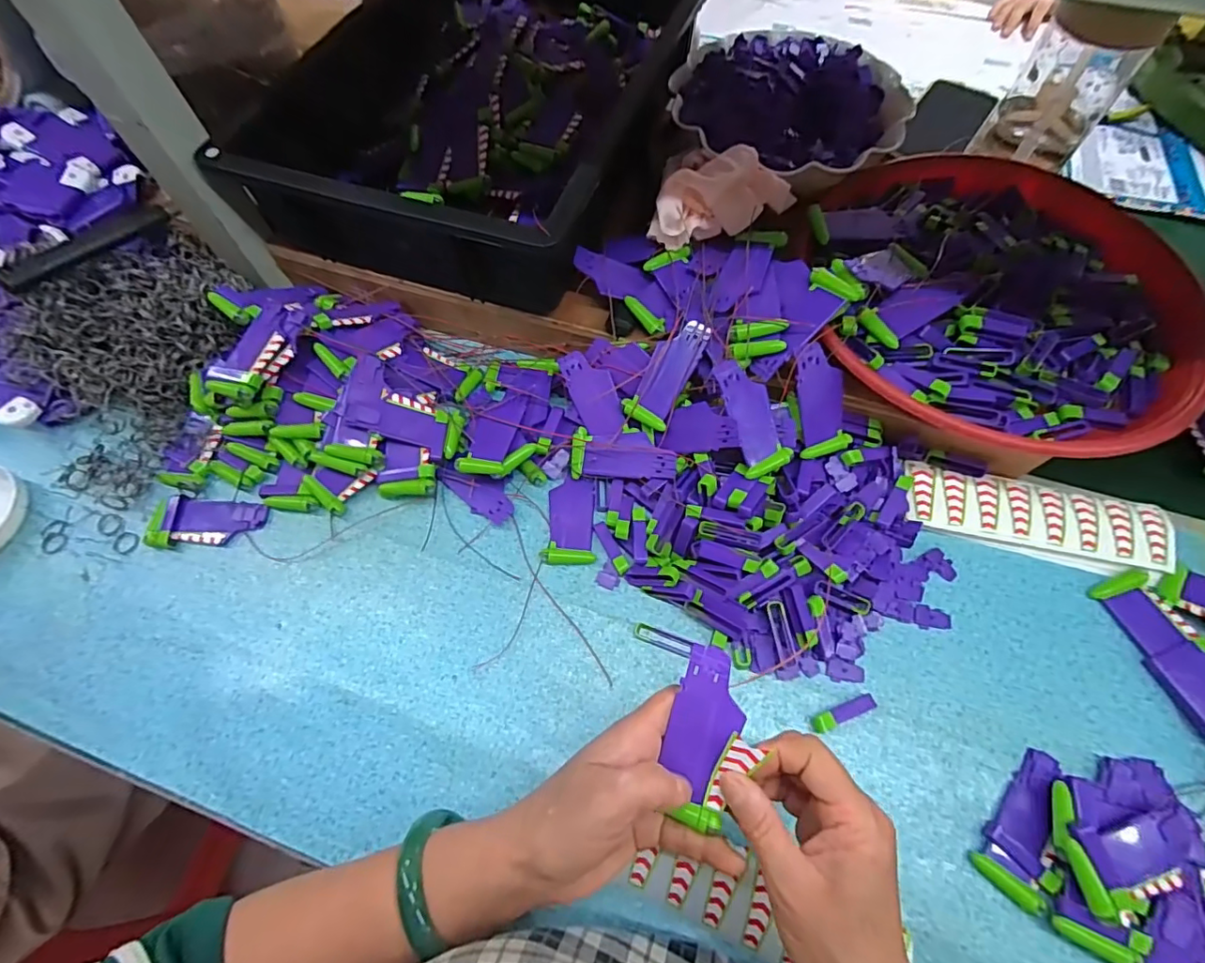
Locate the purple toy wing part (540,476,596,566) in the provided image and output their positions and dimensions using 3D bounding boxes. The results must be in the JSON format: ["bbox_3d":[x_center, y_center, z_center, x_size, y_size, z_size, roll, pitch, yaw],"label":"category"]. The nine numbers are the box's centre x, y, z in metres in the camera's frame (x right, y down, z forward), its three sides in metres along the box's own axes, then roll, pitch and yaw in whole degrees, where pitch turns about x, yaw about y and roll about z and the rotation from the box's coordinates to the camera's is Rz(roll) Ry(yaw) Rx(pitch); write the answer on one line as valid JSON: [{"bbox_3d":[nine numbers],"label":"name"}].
[{"bbox_3d":[-0.027,0.032,0.442,0.041,0.009,0.073,-1,64,1],"label":"purple toy wing part"}]

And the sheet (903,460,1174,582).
[{"bbox_3d":[0.343,0.030,0.426,0.194,0.012,0.060,11,68,8],"label":"sheet"}]

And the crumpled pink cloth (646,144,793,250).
[{"bbox_3d":[0.100,-0.233,0.436,0.124,0.058,0.052,-37,69,-16],"label":"crumpled pink cloth"}]

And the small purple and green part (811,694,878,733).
[{"bbox_3d":[0.169,0.162,0.374,0.048,0.013,0.012,-19,65,-8],"label":"small purple and green part"}]

